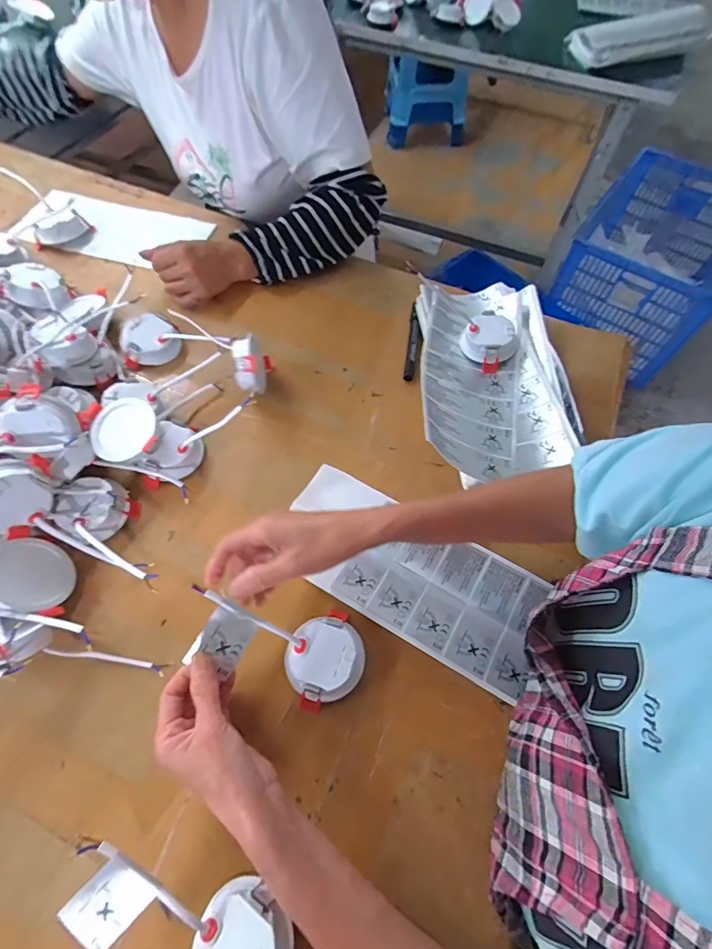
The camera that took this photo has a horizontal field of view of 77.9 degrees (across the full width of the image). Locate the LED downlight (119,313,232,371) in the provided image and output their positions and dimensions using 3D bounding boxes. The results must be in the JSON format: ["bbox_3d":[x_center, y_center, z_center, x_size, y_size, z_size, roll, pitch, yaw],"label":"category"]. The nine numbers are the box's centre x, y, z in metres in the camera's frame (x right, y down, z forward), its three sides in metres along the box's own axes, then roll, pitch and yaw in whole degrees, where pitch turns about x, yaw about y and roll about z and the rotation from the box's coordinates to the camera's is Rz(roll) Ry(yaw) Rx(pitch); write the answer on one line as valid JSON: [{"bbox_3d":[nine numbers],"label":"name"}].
[{"bbox_3d":[-0.235,-0.182,0.573,0.143,0.039,0.071,-4,62,-4],"label":"LED downlight"}]

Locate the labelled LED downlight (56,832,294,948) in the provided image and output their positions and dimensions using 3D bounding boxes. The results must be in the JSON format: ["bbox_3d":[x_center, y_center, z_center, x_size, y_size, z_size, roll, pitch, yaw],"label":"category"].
[{"bbox_3d":[-0.122,0.312,0.306,0.158,0.032,0.067,26,65,-3],"label":"labelled LED downlight"}]

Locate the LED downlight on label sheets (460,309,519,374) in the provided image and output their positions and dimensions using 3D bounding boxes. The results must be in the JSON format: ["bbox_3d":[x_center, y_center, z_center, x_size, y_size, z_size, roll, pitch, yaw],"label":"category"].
[{"bbox_3d":[0.175,-0.175,0.564,0.062,0.033,0.064,-40,70,-21],"label":"LED downlight on label sheets"}]

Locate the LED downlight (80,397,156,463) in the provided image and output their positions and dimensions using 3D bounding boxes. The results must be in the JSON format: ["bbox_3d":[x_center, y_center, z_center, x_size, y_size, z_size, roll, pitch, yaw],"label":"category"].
[{"bbox_3d":[-0.255,-0.046,0.484,0.074,0.033,0.067,-14,81,-4],"label":"LED downlight"}]

